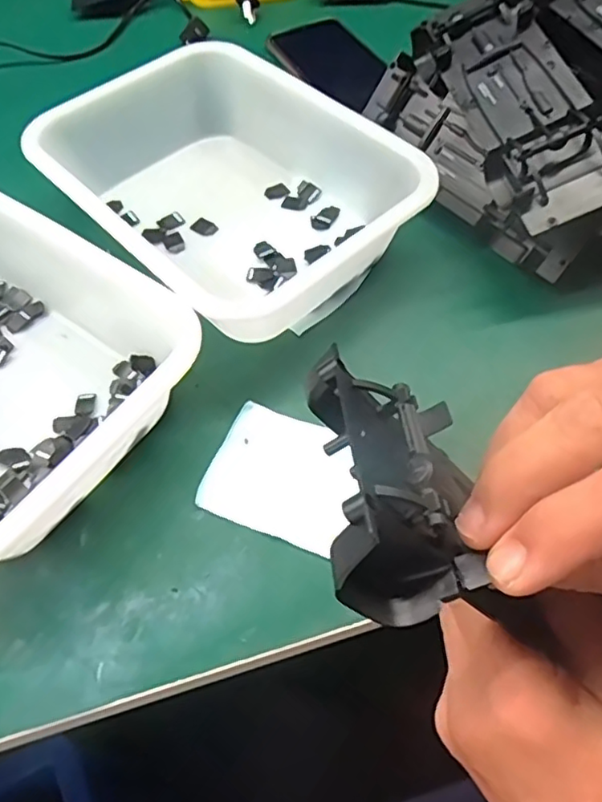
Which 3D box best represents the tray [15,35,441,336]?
[{"bbox_3d":[-0.051,-0.147,0.420,0.181,0.059,0.229,-39,66,-20],"label":"tray"}]

